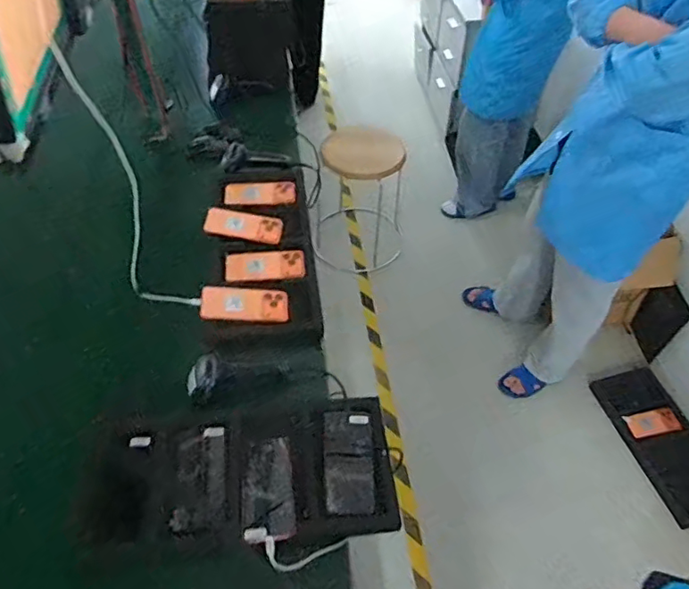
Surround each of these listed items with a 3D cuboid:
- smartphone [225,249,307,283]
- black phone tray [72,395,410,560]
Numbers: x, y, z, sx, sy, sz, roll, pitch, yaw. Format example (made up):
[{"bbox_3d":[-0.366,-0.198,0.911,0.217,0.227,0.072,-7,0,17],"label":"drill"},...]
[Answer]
[{"bbox_3d":[-0.171,-0.063,1.185,0.169,0.009,0.087,-4,51,-5],"label":"smartphone"},{"bbox_3d":[-0.163,0.288,0.862,0.477,0.042,0.231,-4,51,-4],"label":"black phone tray"}]

